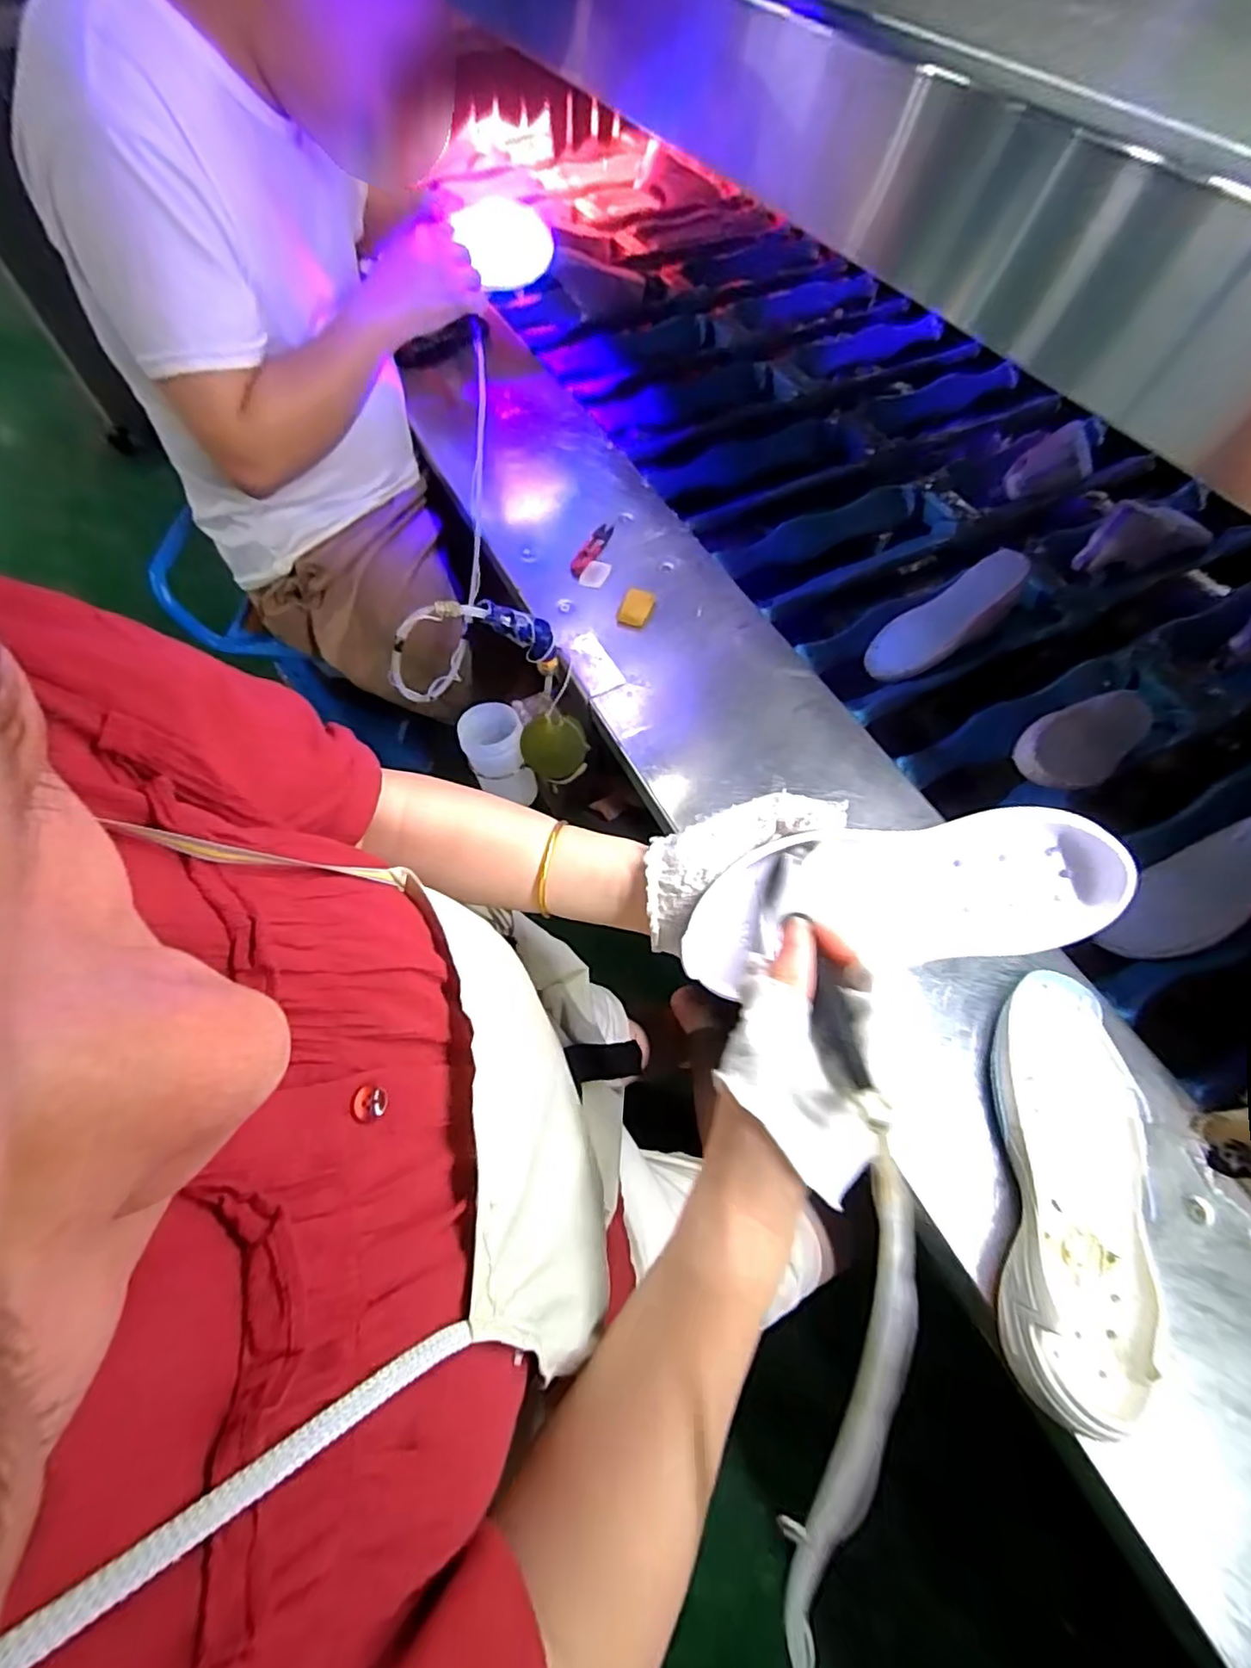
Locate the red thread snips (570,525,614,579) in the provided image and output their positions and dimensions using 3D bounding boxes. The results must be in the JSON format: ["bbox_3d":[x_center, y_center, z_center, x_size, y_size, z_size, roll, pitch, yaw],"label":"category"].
[{"bbox_3d":[-0.042,-0.360,0.789,0.023,0.011,0.107,20,65,11],"label":"red thread snips"}]

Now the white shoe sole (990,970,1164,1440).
[{"bbox_3d":[0.319,0.238,0.442,0.104,0.048,0.282,12,63,7],"label":"white shoe sole"}]

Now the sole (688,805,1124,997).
[{"bbox_3d":[0.142,0.034,0.334,0.217,0.034,0.070,-10,60,6],"label":"sole"}]

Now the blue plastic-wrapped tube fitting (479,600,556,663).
[{"bbox_3d":[-0.100,-0.204,0.629,0.028,0.120,0.039,42,100,19],"label":"blue plastic-wrapped tube fitting"}]

